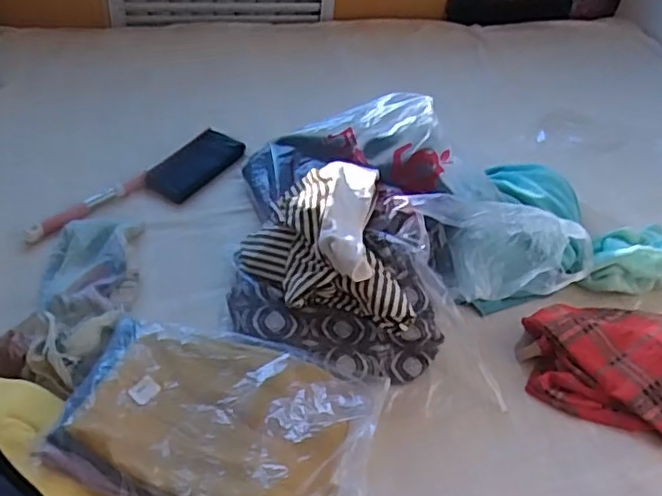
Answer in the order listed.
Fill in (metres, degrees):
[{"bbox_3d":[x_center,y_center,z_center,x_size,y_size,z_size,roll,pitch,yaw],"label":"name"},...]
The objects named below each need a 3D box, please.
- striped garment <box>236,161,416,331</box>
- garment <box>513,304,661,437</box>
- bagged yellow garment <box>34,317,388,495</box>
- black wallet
[{"bbox_3d":[-0.018,-0.005,0.901,0.205,0.100,0.272,-6,44,-13],"label":"striped garment"},{"bbox_3d":[0.454,0.165,0.902,0.350,0.058,0.216,13,45,7],"label":"garment"},{"bbox_3d":[-0.124,0.206,0.756,0.353,0.088,0.241,12,45,6],"label":"bagged yellow garment"},{"bbox_3d":[-0.248,-0.156,1.147,0.097,0.024,0.182,27,48,20],"label":"black wallet"}]

